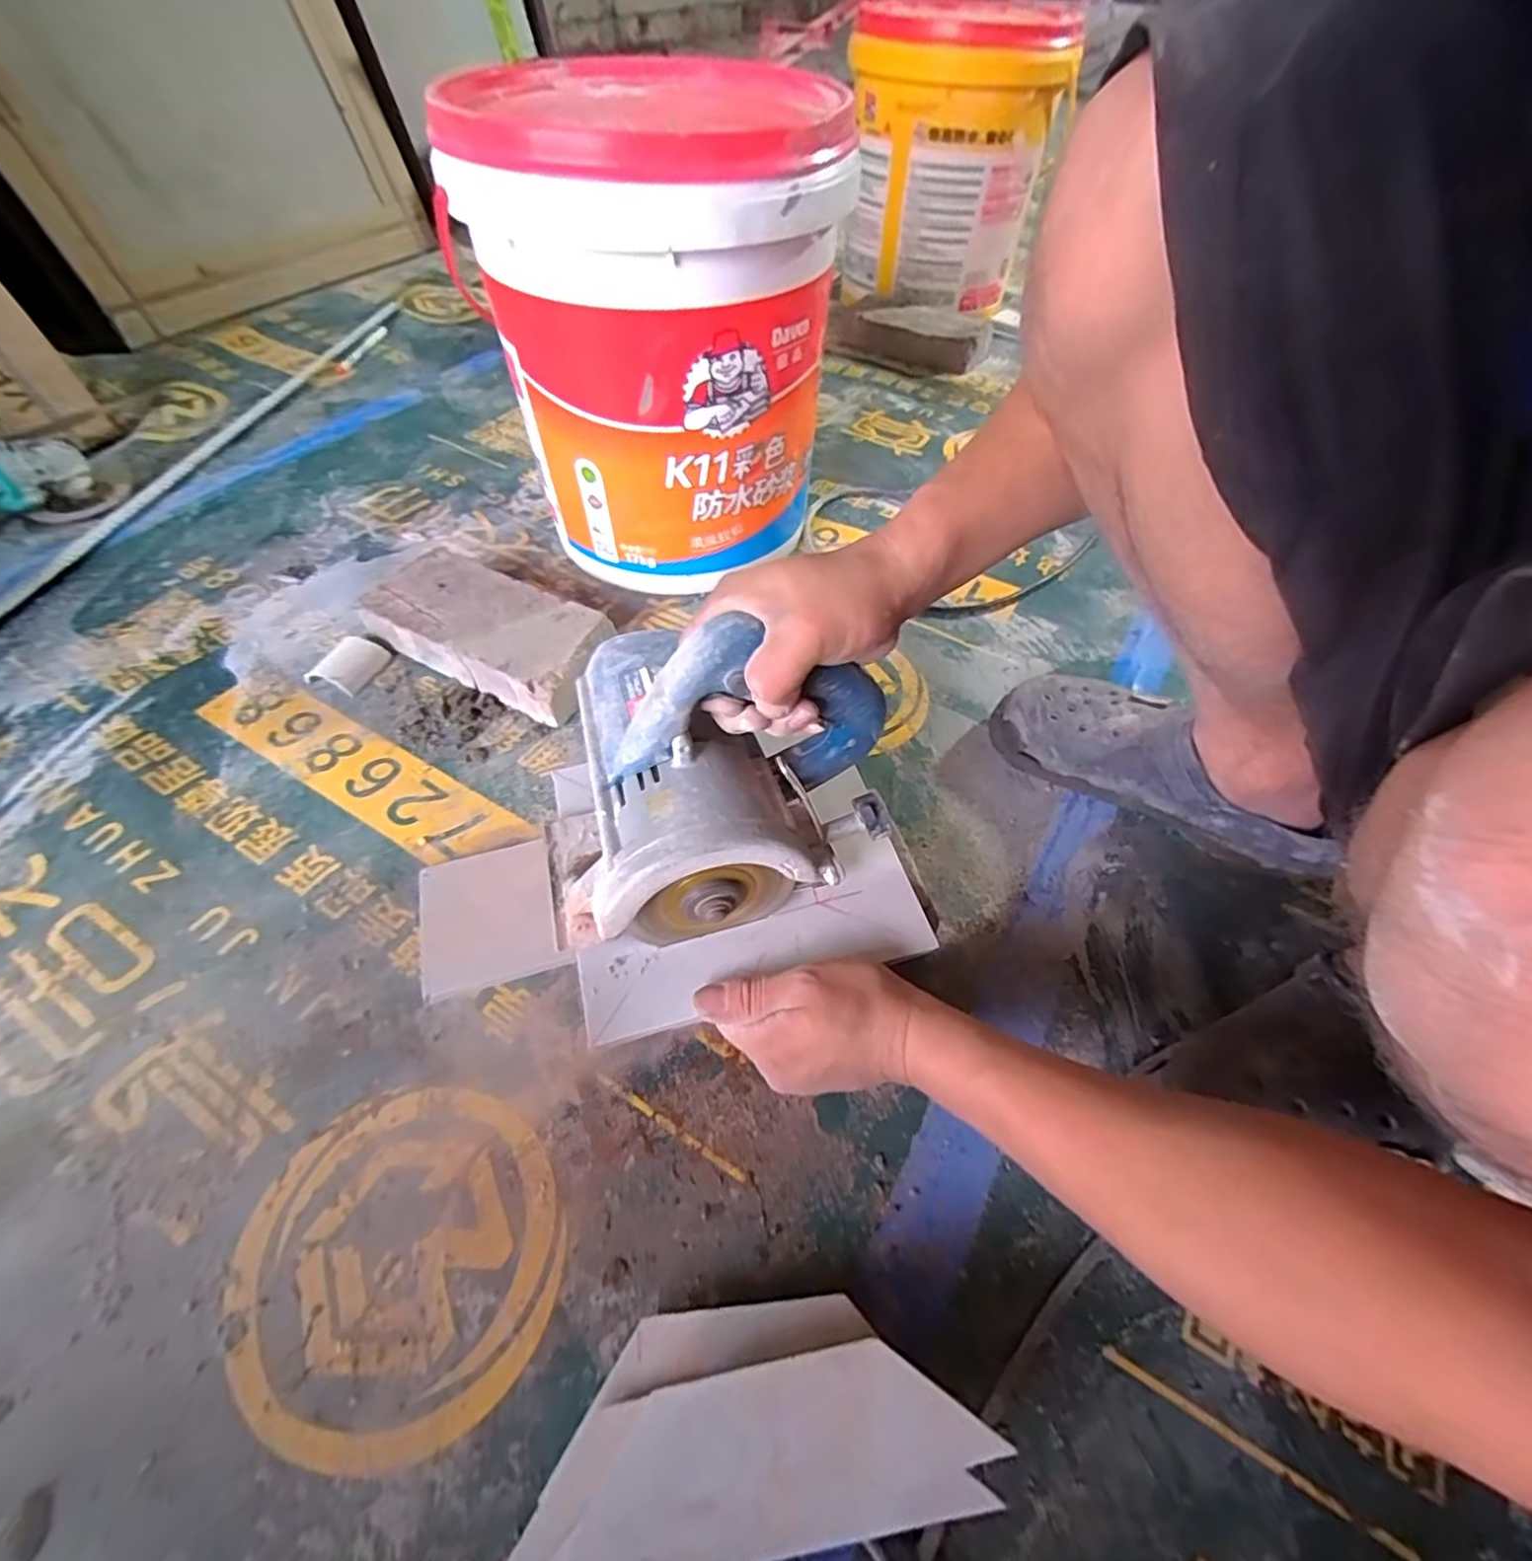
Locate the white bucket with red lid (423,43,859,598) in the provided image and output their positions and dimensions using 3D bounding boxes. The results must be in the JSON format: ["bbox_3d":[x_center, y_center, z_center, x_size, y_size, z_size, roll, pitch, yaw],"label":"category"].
[{"bbox_3d":[-0.099,-0.401,0.606,0.290,0.309,0.299,1,53,-2],"label":"white bucket with red lid"}]

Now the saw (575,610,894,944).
[{"bbox_3d":[-0.022,-0.031,0.385,0.161,0.152,0.187,-9,54,-9],"label":"saw"}]

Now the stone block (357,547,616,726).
[{"bbox_3d":[-0.244,-0.132,0.602,0.216,0.049,0.101,25,56,16],"label":"stone block"}]

